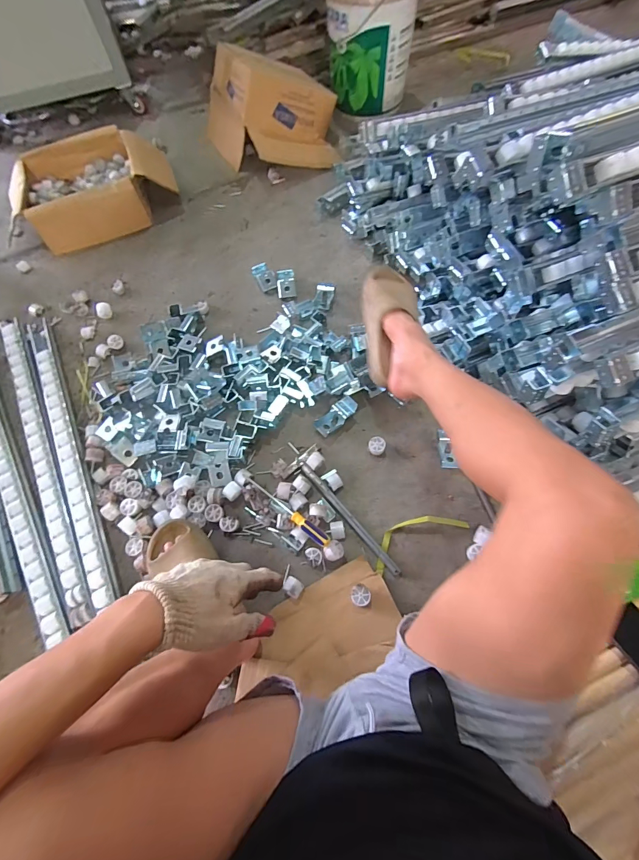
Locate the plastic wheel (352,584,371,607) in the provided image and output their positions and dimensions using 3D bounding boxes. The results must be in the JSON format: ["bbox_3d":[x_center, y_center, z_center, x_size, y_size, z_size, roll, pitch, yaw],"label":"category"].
[{"bbox_3d":[0.075,0.299,0.667,0.034,0.026,0.036,-1,64,3],"label":"plastic wheel"}]

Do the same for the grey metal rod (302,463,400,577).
[{"bbox_3d":[0.058,0.174,0.743,0.019,0.014,0.281,-38,68,-14],"label":"grey metal rod"}]

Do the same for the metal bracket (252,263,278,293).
[{"bbox_3d":[-0.152,-0.425,1.034,0.048,0.026,0.109,-26,66,-9],"label":"metal bracket"}]

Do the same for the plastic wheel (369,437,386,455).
[{"bbox_3d":[0.125,0.035,0.802,0.036,0.019,0.037,-1,64,3],"label":"plastic wheel"}]

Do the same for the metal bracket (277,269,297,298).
[{"bbox_3d":[-0.090,-0.403,1.018,0.049,0.030,0.091,-7,64,0],"label":"metal bracket"}]

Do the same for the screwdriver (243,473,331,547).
[{"bbox_3d":[-0.070,0.154,0.740,0.226,0.030,0.023,36,71,18],"label":"screwdriver"}]

